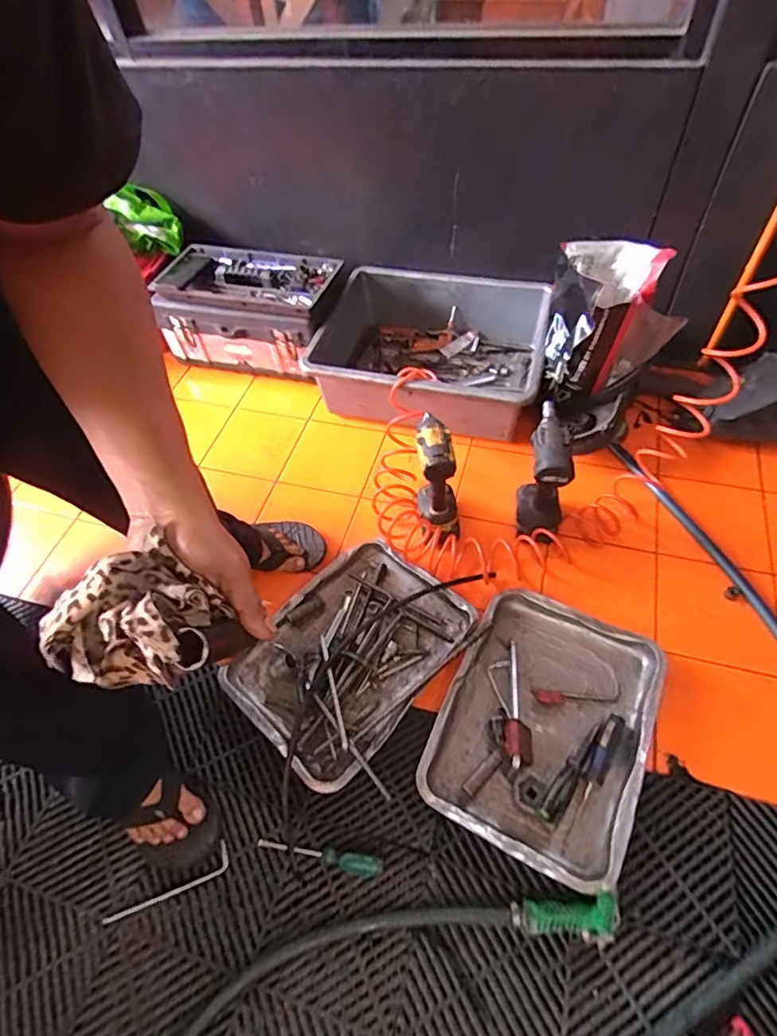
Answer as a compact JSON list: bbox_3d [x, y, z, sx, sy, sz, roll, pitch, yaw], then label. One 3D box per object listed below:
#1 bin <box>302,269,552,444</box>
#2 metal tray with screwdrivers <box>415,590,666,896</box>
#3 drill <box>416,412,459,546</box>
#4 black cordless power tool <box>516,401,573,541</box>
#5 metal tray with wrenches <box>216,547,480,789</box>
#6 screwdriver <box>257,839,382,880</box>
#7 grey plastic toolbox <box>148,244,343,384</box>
[{"bbox_3d":[0.098,-0.389,1.273,0.487,0.181,0.439,11,57,12],"label":"bin"},{"bbox_3d":[0.245,0.317,0.838,0.300,0.044,0.389,22,60,18],"label":"metal tray with screwdrivers"},{"bbox_3d":[0.091,-0.063,0.974,0.072,0.219,0.131,-6,54,2],"label":"drill"},{"bbox_3d":[0.286,-0.074,0.960,0.082,0.211,0.142,15,57,16],"label":"black cordless power tool"},{"bbox_3d":[-0.069,0.226,0.929,0.289,0.046,0.380,34,65,24],"label":"metal tray with wrenches"},{"bbox_3d":[-0.101,0.484,0.764,0.182,0.021,0.027,8,57,10],"label":"screwdriver"},{"bbox_3d":[-0.353,-0.522,1.364,0.416,0.207,0.232,10,57,11],"label":"grey plastic toolbox"}]

